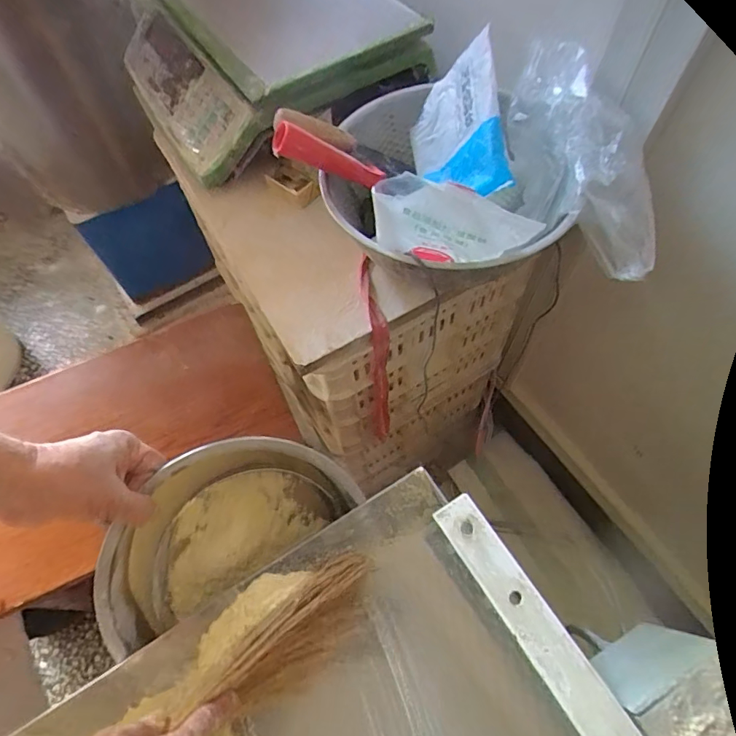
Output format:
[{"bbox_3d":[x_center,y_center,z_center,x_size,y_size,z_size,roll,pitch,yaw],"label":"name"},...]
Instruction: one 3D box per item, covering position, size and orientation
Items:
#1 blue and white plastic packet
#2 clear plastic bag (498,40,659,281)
[{"bbox_3d":[0.085,-0.223,0.466,0.015,0.112,0.153,4,74,-32],"label":"blue and white plastic packet"},{"bbox_3d":[0.186,-0.188,0.431,0.074,0.104,0.237,-11,61,-3],"label":"clear plastic bag"}]

